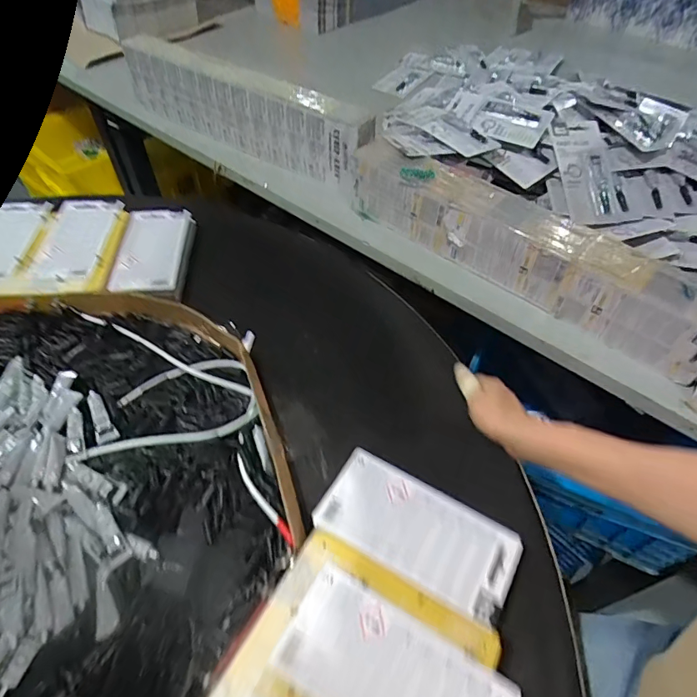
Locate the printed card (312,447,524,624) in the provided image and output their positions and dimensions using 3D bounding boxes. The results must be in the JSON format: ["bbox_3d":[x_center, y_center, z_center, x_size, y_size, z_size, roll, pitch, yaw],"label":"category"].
[{"bbox_3d":[0.059,0.155,0.411,0.164,0.009,0.082,24,54,17],"label":"printed card"}]

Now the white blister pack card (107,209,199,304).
[{"bbox_3d":[-0.263,-0.124,0.645,0.088,0.030,0.184,-2,51,-3],"label":"white blister pack card"}]

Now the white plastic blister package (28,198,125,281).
[{"bbox_3d":[-0.361,-0.152,0.636,0.085,0.010,0.171,-2,51,-3],"label":"white plastic blister package"}]

